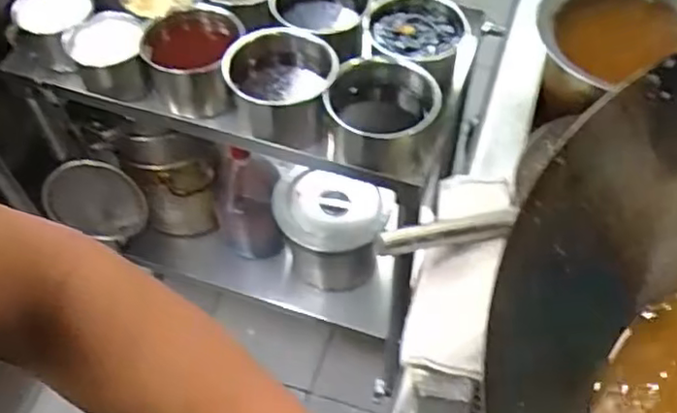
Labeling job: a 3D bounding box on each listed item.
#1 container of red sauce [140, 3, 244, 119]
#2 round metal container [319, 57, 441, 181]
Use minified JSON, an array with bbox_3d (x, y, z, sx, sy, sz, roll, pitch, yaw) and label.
[{"bbox_3d":[-0.218,-0.220,1.011,0.136,0.134,0.151,1,56,1],"label":"container of red sauce"},{"bbox_3d":[0.061,-0.123,0.937,0.153,0.126,0.147,0,56,0],"label":"round metal container"}]

